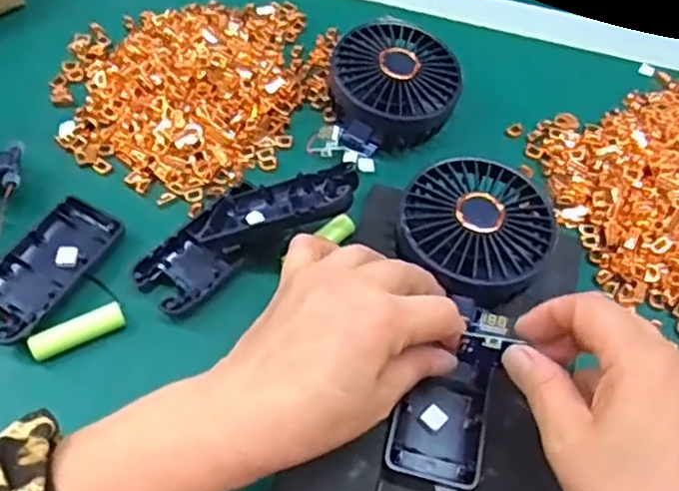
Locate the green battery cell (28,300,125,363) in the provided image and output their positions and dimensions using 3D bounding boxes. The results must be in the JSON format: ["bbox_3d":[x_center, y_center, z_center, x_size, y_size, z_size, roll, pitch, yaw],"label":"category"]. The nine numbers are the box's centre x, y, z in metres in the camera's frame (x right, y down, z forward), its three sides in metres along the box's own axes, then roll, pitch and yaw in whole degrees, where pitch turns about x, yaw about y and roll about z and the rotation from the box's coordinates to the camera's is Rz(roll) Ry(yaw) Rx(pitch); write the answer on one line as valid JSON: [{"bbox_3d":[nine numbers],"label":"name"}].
[{"bbox_3d":[-0.143,0.047,0.363,0.050,0.013,0.011,-25,63,-18],"label":"green battery cell"}]

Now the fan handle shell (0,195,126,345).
[{"bbox_3d":[-0.169,0.013,0.380,0.046,0.016,0.091,25,59,11],"label":"fan handle shell"}]

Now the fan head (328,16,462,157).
[{"bbox_3d":[0.036,-0.104,0.452,0.083,0.048,0.092,-8,59,-10],"label":"fan head"}]

